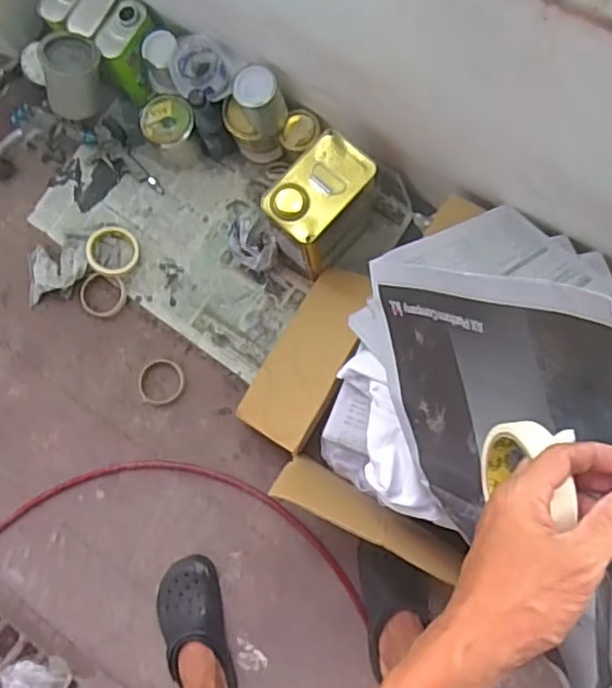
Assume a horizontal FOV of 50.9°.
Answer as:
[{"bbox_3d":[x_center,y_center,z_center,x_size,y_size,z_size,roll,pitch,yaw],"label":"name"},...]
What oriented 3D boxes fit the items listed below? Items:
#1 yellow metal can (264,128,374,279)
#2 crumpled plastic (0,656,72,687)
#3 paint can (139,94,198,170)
[{"bbox_3d":[0.029,-0.226,1.103,0.113,0.255,0.191,38,92,8],"label":"yellow metal can"},{"bbox_3d":[-0.488,0.632,1.166,0.131,0.034,0.111,-13,82,4],"label":"crumpled plastic"},{"bbox_3d":[-0.251,-0.403,1.217,0.092,0.128,0.095,0,87,7],"label":"paint can"}]

